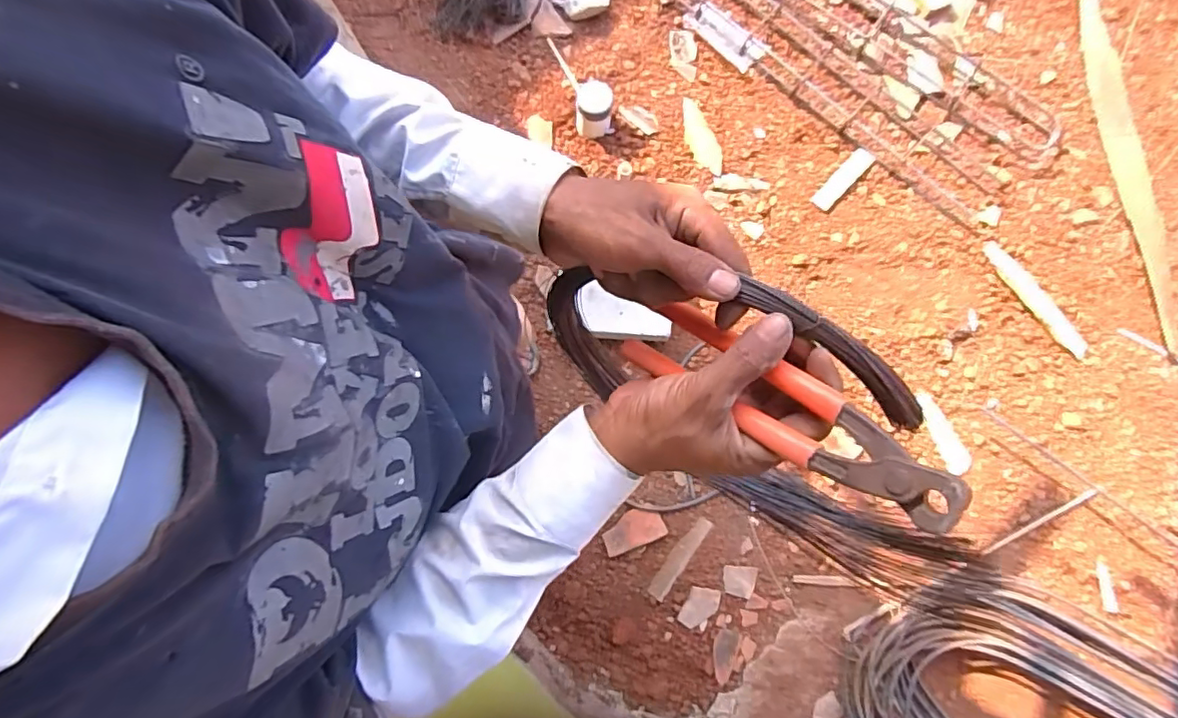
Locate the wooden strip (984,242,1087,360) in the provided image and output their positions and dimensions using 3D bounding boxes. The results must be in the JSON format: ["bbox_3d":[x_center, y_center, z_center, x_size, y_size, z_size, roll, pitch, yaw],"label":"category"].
[{"bbox_3d":[1.178,-0.162,1.561,0.062,0.015,0.361,-34,81,-5],"label":"wooden strip"}]

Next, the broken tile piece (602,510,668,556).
[{"bbox_3d":[0.107,0.423,1.460,0.151,0.007,0.082,-22,63,-7],"label":"broken tile piece"}]

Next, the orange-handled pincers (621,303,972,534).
[{"bbox_3d":[0.101,0.022,0.333,0.045,0.020,0.209,-48,48,-7],"label":"orange-handled pincers"}]

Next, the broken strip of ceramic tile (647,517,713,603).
[{"bbox_3d":[0.220,0.482,1.436,0.043,0.008,0.222,35,82,6],"label":"broken strip of ceramic tile"}]

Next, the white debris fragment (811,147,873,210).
[{"bbox_3d":[0.678,-0.477,1.580,0.055,0.010,0.206,43,83,7],"label":"white debris fragment"}]

